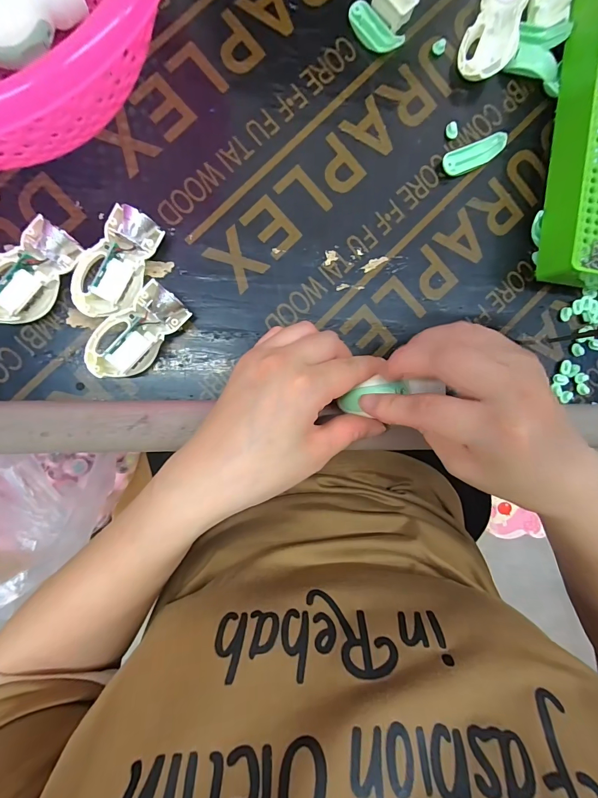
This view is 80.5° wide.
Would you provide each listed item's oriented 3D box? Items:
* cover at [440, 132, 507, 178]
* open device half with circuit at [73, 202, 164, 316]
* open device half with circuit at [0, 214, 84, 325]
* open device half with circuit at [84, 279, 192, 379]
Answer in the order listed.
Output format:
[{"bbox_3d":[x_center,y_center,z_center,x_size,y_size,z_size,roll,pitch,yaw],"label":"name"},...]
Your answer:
[{"bbox_3d":[0.120,-0.167,0.242,0.041,0.008,0.015,-21,95,7],"label":"cover"},{"bbox_3d":[-0.110,-0.080,0.216,0.037,0.022,0.065,23,89,-8],"label":"open device half with circuit"},{"bbox_3d":[-0.159,-0.072,0.210,0.066,0.023,0.030,-45,97,-4],"label":"open device half with circuit"},{"bbox_3d":[-0.101,-0.040,0.219,0.032,0.023,0.065,43,86,-7],"label":"open device half with circuit"}]

